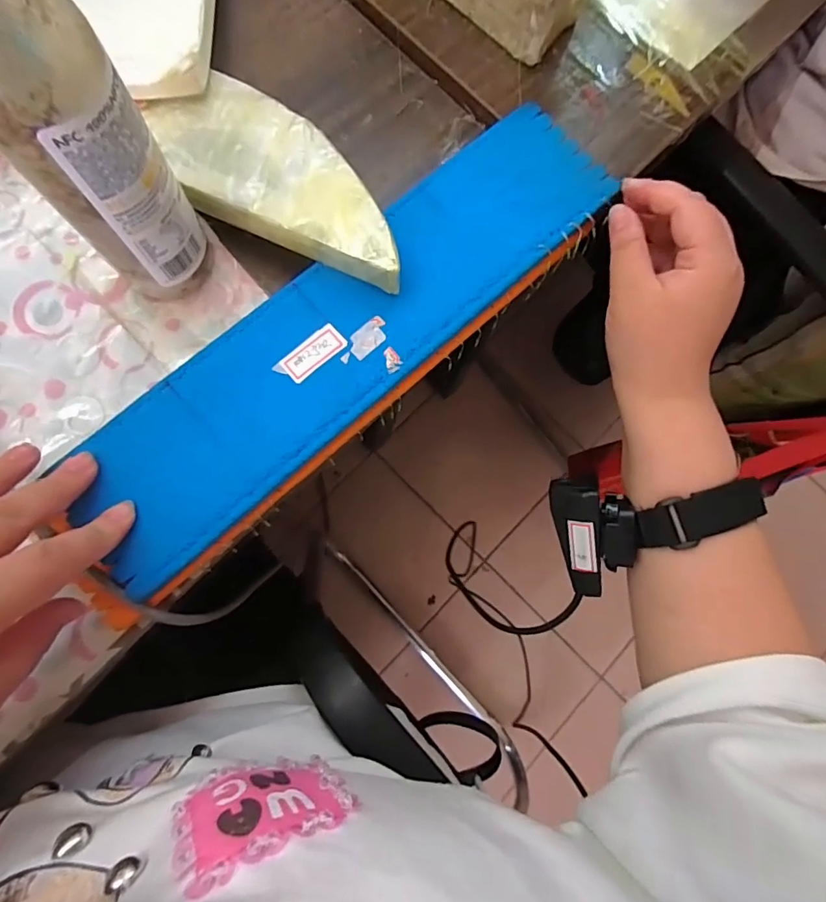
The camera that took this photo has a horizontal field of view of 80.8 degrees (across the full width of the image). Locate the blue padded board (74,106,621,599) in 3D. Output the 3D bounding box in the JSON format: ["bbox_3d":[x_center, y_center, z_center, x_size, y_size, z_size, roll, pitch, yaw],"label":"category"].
[{"bbox_3d":[-0.028,-0.070,0.264,0.338,0.010,0.082,-42,89,-10],"label":"blue padded board"}]

